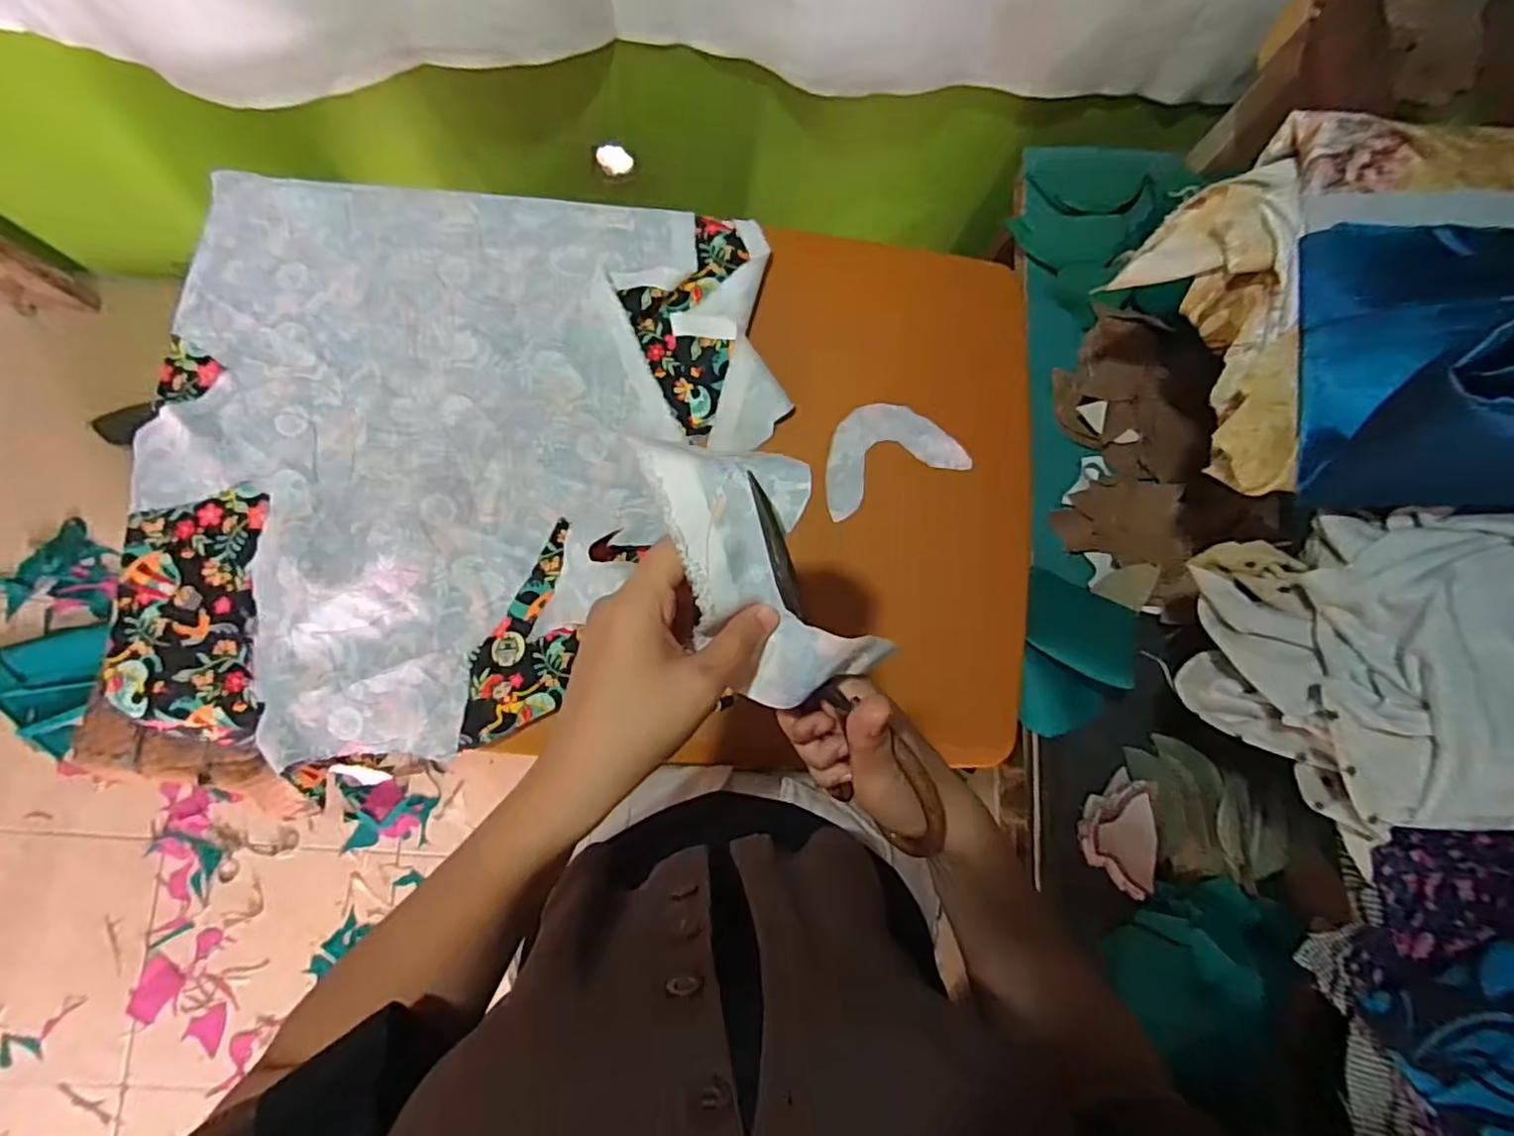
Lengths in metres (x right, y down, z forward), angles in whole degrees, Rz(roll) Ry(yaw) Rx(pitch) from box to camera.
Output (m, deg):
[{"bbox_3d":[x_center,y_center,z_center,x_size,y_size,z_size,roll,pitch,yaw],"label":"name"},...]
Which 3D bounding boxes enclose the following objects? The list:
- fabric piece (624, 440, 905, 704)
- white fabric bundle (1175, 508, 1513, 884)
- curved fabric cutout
[{"bbox_3d":[0.003,-0.004,0.291,0.070,0.026,0.132,-29,95,-7],"label":"fabric piece"},{"bbox_3d":[0.399,0.073,0.413,0.136,0.164,0.208,3,83,-3],"label":"white fabric bundle"},{"bbox_3d":[0.115,-0.107,0.591,0.136,0.011,0.085,-23,85,-6],"label":"curved fabric cutout"}]

